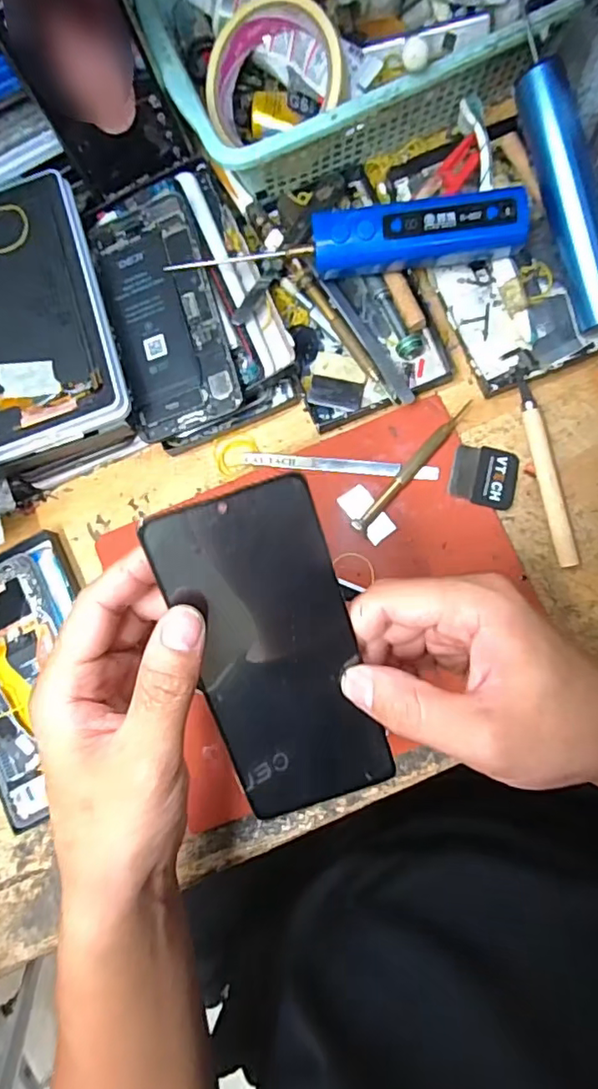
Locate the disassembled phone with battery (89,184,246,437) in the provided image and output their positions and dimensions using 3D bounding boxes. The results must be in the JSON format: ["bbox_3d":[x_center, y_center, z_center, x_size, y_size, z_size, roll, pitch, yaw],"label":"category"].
[{"bbox_3d":[-0.091,-0.158,0.385,0.076,0.014,0.161,-16,80,4],"label":"disassembled phone with battery"}]

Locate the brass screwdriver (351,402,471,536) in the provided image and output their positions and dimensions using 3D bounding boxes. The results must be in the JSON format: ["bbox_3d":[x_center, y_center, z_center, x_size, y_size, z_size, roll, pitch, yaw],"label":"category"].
[{"bbox_3d":[0.075,-0.052,0.367,0.010,0.009,0.112,42,88,11],"label":"brass screwdriver"}]

